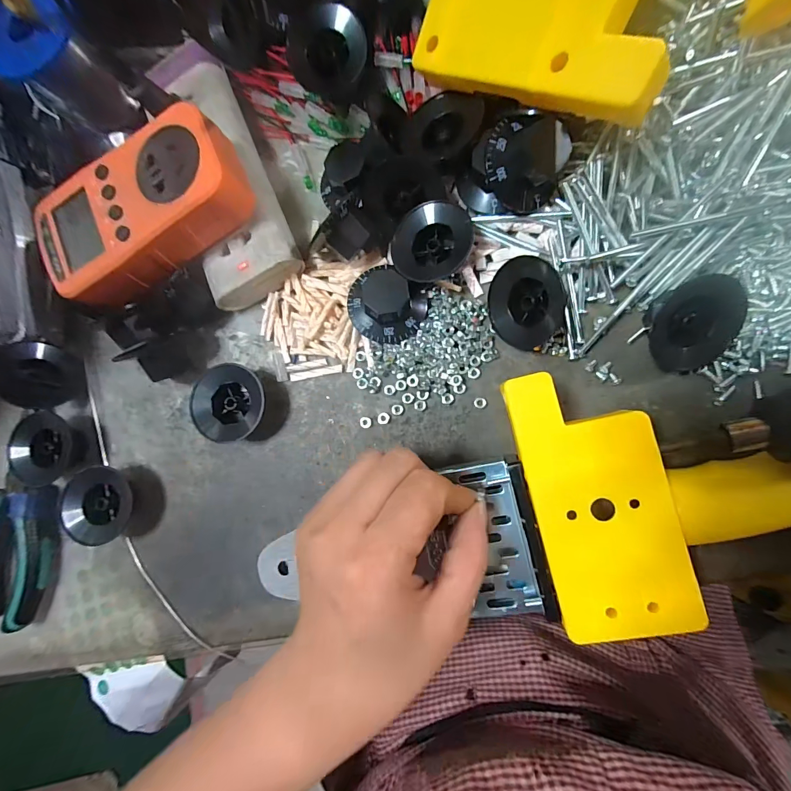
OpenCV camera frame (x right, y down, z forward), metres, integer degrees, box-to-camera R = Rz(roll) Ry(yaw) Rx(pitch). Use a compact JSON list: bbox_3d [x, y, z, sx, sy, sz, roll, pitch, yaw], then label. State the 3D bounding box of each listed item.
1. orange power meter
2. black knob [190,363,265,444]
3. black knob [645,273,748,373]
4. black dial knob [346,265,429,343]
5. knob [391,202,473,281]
[{"bbox_3d":[-0.151,-0.109,0.224,0.131,0.039,0.073,-31,83,6],"label":"orange power meter"},{"bbox_3d":[-0.106,0.005,0.243,0.043,0.021,0.048,13,89,10],"label":"black knob"},{"bbox_3d":[0.155,-0.034,0.195,0.046,0.021,0.051,-14,113,12],"label":"black knob"},{"bbox_3d":[-0.007,-0.054,0.225,0.048,0.024,0.041,15,89,10],"label":"black dial knob"},{"bbox_3d":[0.020,-0.090,0.226,0.045,0.020,0.045,-1,87,9],"label":"knob"}]

